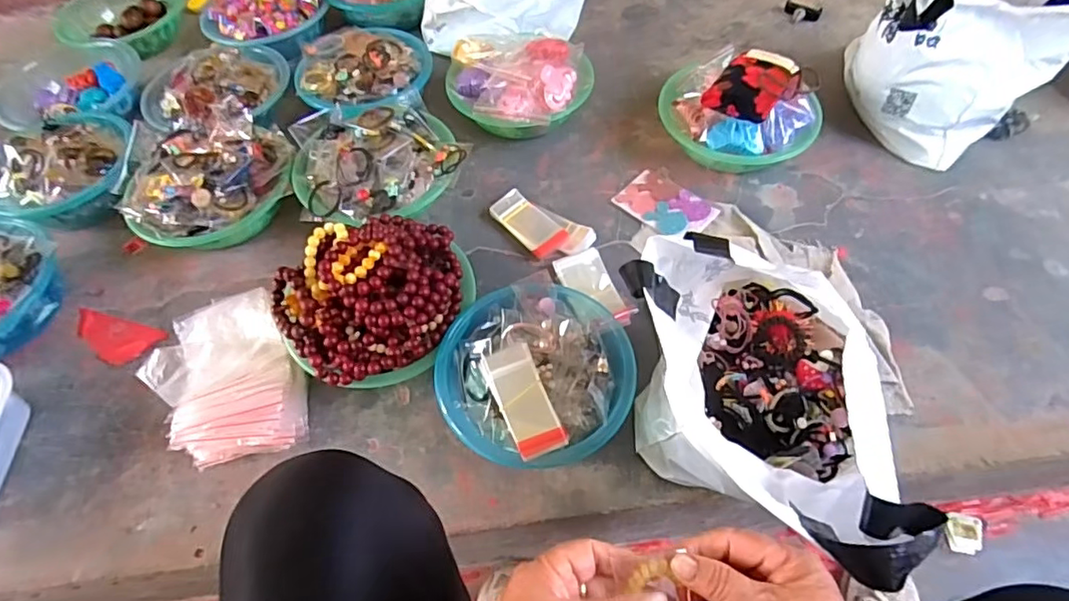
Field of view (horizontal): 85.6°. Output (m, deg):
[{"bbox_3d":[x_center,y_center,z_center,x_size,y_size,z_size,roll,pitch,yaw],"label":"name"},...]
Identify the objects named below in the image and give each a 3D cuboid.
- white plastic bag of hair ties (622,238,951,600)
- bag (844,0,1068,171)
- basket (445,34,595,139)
[{"bbox_3d":[0.231,0.109,0.574,0.211,0.247,0.320,-13,58,-6],"label":"white plastic bag of hair ties"},{"bbox_3d":[0.675,-0.401,0.884,0.308,0.248,0.213,-29,61,-16],"label":"bag"},{"bbox_3d":[-0.024,-0.351,0.959,0.237,0.109,0.202,1,57,2],"label":"basket"}]

